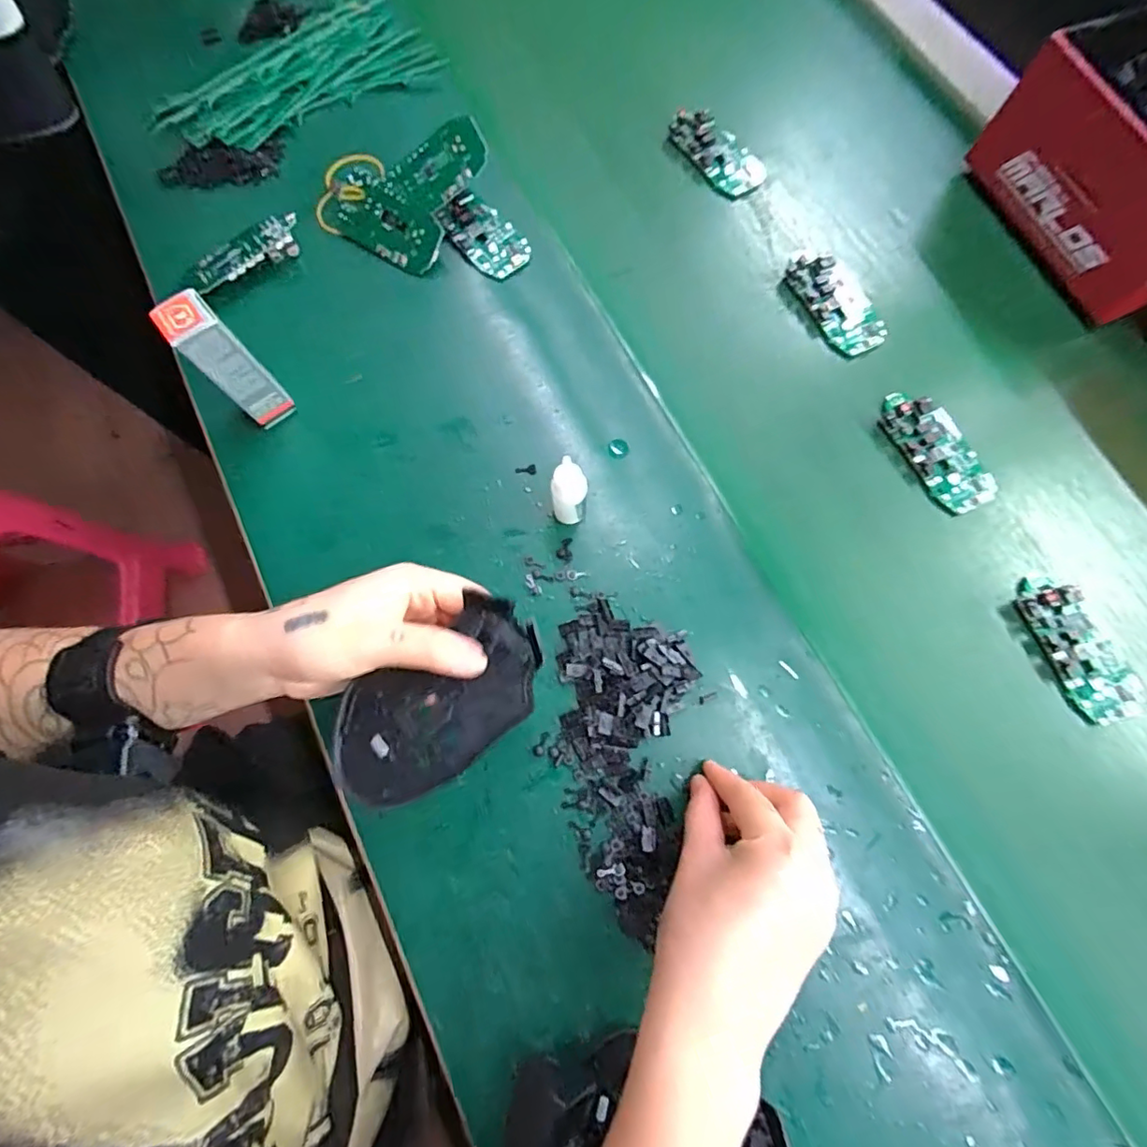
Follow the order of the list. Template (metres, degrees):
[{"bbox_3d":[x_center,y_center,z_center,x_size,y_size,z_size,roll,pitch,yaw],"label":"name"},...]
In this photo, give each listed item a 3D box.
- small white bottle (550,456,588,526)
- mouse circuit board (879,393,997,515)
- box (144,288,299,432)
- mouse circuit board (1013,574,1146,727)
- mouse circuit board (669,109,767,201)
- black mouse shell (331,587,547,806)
[{"bbox_3d":[-0.003,-0.049,0.354,0.022,0.063,0.017,10,74,1],"label":"small white bottle"},{"bbox_3d":[0.259,-0.089,0.403,0.044,0.018,0.096,-31,77,-10],"label":"mouse circuit board"},{"bbox_3d":[-0.216,-0.130,0.356,0.031,0.097,0.027,-41,79,-12],"label":"box"},{"bbox_3d":[0.328,0.047,0.364,0.047,0.011,0.098,-21,75,-8],"label":"mouse circuit board"},{"bbox_3d":[0.124,-0.358,0.476,0.044,0.015,0.090,-37,78,-11],"label":"mouse circuit board"},{"bbox_3d":[-0.067,0.065,0.283,0.113,0.017,0.065,-36,78,-11],"label":"black mouse shell"}]

